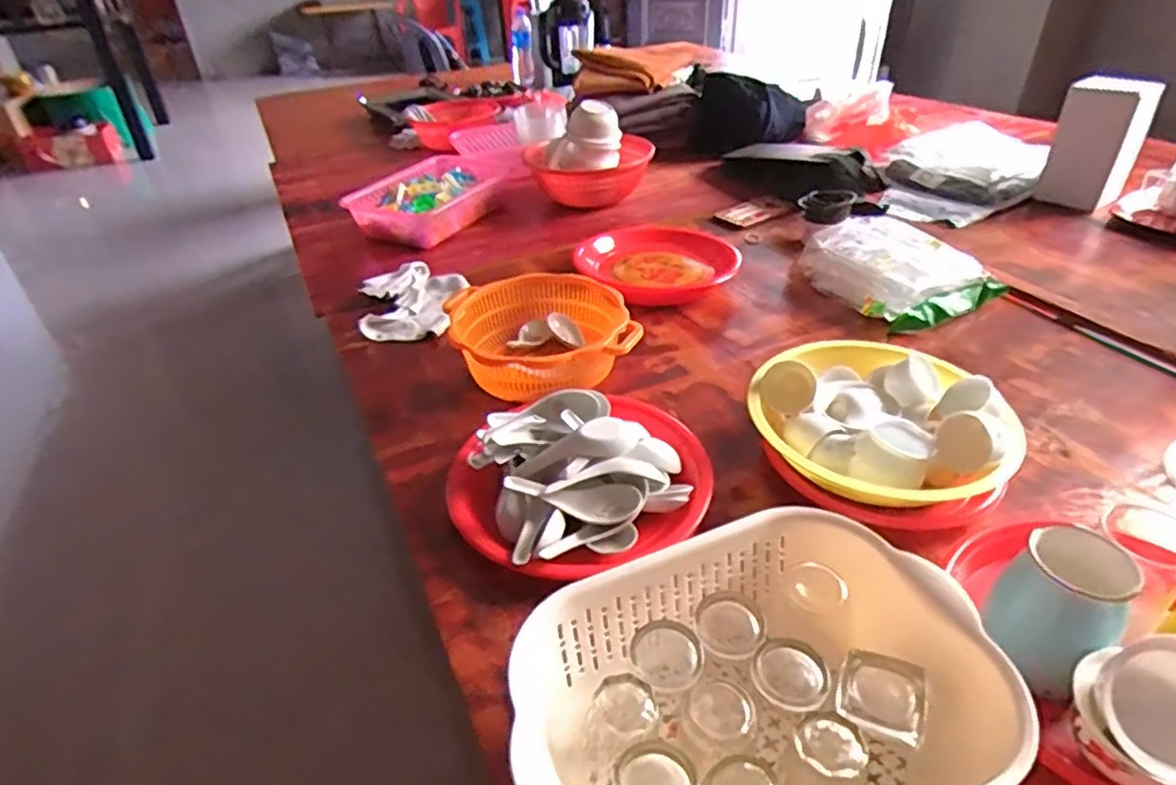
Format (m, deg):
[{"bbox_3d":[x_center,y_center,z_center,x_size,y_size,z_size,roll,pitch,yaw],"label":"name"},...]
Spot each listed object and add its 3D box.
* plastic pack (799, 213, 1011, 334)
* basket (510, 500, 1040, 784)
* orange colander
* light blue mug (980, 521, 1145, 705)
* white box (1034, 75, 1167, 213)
[{"bbox_3d":[0.450,-0.183,0.993,0.191,0.067,0.230,-24,40,-27],"label":"plastic pack"},{"bbox_3d":[0.109,0.211,0.441,0.286,0.102,0.217,-16,37,-18],"label":"basket"},{"bbox_3d":[-0.061,-0.071,0.862,0.212,0.070,0.217,-13,37,-15],"label":"orange colander"},{"bbox_3d":[0.330,0.150,0.472,0.069,0.083,0.072,-22,39,-25],"label":"light blue mug"},{"bbox_3d":[0.891,-0.431,1.181,0.088,0.213,0.121,-27,42,-30],"label":"white box"}]

